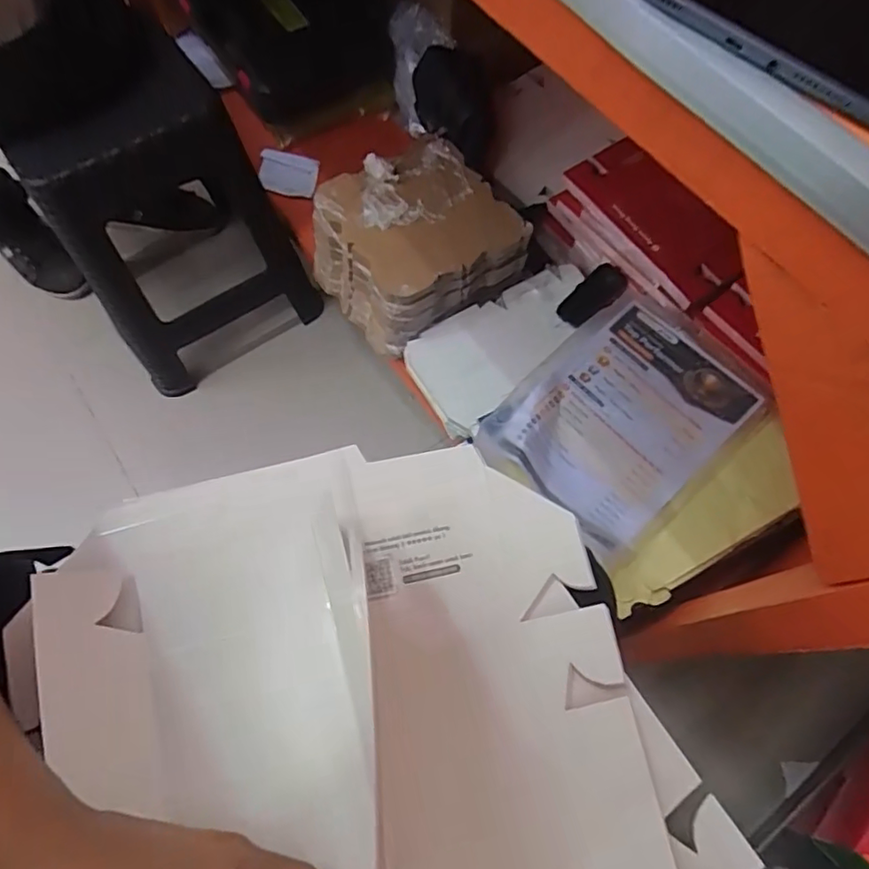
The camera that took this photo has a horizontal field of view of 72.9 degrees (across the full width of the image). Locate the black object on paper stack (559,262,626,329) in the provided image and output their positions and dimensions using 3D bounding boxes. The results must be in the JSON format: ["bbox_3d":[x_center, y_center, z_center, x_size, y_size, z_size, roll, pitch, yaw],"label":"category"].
[{"bbox_3d":[0.242,-0.212,0.904,0.109,0.015,0.054,-40,71,9],"label":"black object on paper stack"}]

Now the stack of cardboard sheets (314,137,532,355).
[{"bbox_3d":[-0.032,-0.294,0.926,0.268,0.132,0.251,-33,71,-13],"label":"stack of cardboard sheets"}]

